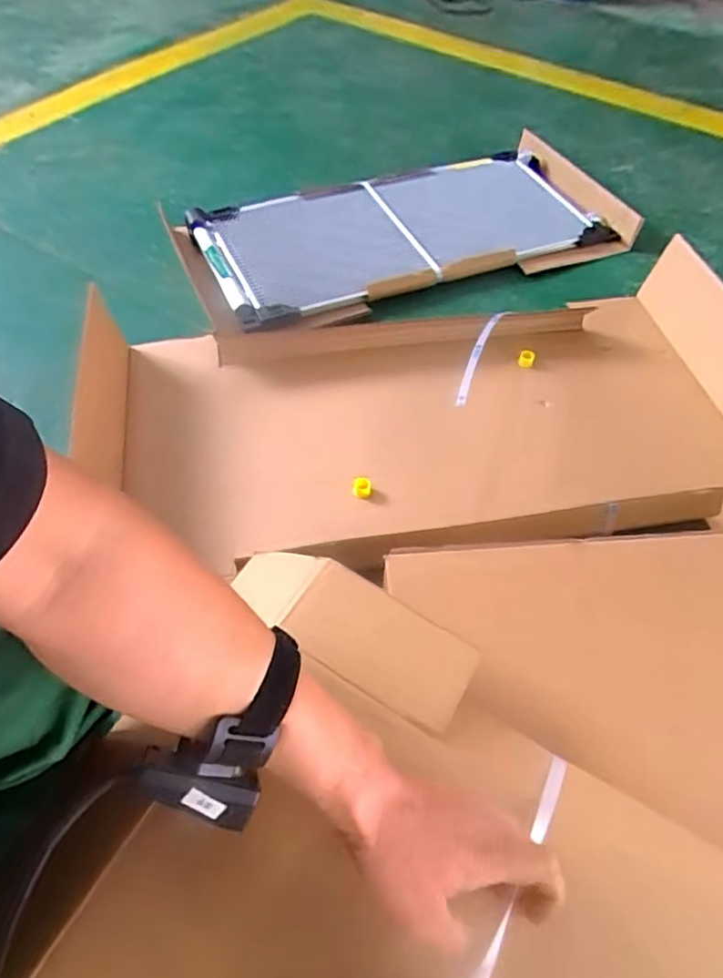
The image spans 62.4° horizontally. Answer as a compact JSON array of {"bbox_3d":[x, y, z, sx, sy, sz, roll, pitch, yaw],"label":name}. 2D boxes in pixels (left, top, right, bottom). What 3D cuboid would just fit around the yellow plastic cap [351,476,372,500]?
[{"bbox_3d":[0.000,-0.001,0.764,0.025,0.024,0.020,5,55,1],"label":"yellow plastic cap"}]

